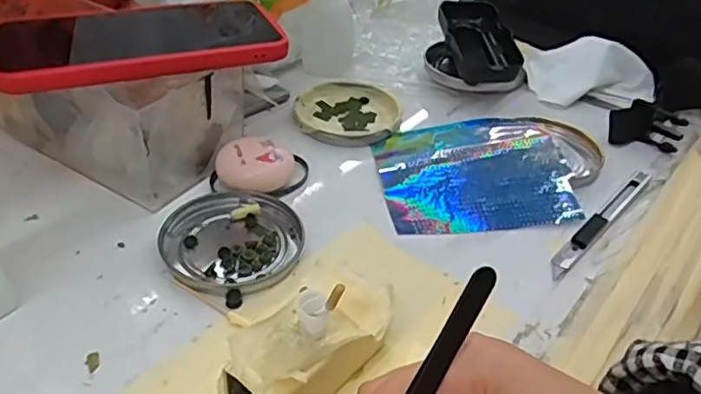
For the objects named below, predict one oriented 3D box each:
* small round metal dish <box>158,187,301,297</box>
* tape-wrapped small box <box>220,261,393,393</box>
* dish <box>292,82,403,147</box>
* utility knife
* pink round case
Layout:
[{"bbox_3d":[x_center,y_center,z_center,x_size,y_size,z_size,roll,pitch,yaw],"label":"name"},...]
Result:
[{"bbox_3d":[-0.069,0.024,0.353,0.078,0.007,0.075,3,39,-2],"label":"small round metal dish"},{"bbox_3d":[-0.017,0.065,0.273,0.046,0.049,0.081,29,44,27],"label":"tape-wrapped small box"},{"bbox_3d":[-0.002,-0.065,0.470,0.078,0.008,0.078,7,39,3],"label":"dish"},{"bbox_3d":[0.163,0.013,0.394,0.011,0.005,0.134,32,46,29],"label":"utility knife"},{"bbox_3d":[-0.062,-0.019,0.394,0.047,0.023,0.037,20,41,18],"label":"pink round case"}]

